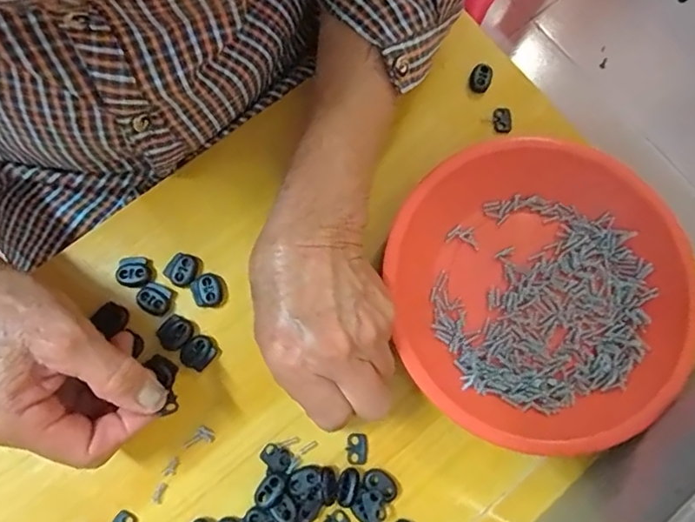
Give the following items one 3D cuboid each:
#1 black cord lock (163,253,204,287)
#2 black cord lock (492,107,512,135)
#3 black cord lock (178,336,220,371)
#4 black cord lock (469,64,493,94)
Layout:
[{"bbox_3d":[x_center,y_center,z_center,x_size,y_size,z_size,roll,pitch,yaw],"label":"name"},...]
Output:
[{"bbox_3d":[-0.107,0.005,0.351,0.020,0.004,0.022,37,79,6],"label":"black cord lock"},{"bbox_3d":[0.112,-0.100,0.389,0.012,0.007,0.019,-9,78,-4],"label":"black cord lock"},{"bbox_3d":[-0.095,0.058,0.338,0.020,0.009,0.022,40,79,7],"label":"black cord lock"},{"bbox_3d":[0.097,-0.133,0.393,0.015,0.010,0.020,21,78,3],"label":"black cord lock"}]

